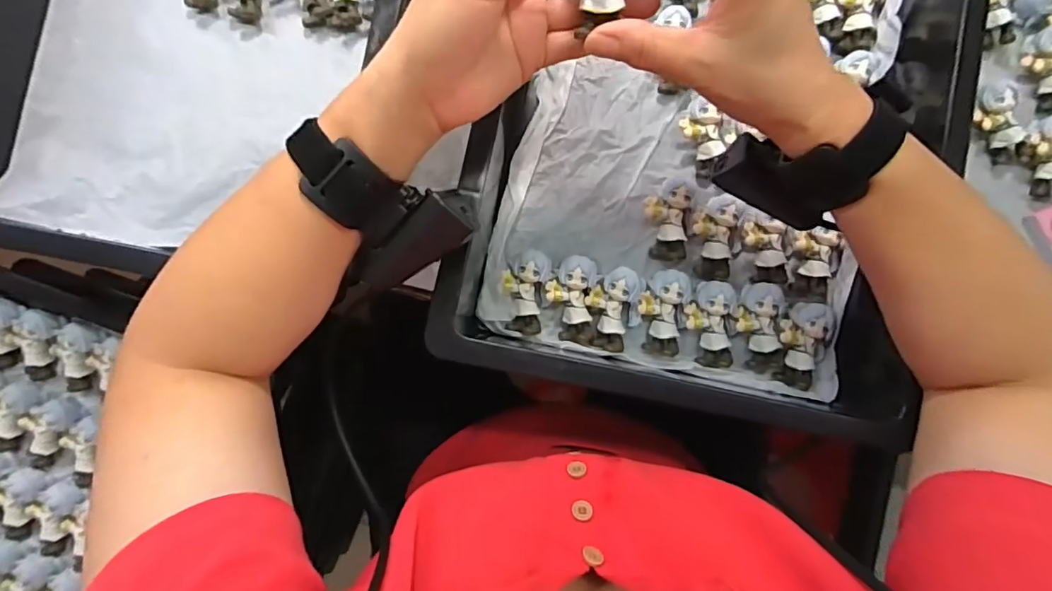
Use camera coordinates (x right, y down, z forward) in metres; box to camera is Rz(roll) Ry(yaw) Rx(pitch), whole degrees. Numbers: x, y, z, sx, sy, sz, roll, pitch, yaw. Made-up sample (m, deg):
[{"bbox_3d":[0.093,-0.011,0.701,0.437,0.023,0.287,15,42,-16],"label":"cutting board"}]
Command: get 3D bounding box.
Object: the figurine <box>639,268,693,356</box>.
[{"bbox_3d":[0.100,0.012,0.380,0.036,0.020,0.060,13,87,1],"label":"figurine"}]

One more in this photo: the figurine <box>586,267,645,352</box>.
[{"bbox_3d":[0.064,0.010,0.380,0.039,0.021,0.060,9,87,0],"label":"figurine"}]

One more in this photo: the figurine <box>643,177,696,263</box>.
[{"bbox_3d":[0.109,-0.058,0.394,0.037,0.021,0.062,2,87,0],"label":"figurine"}]

